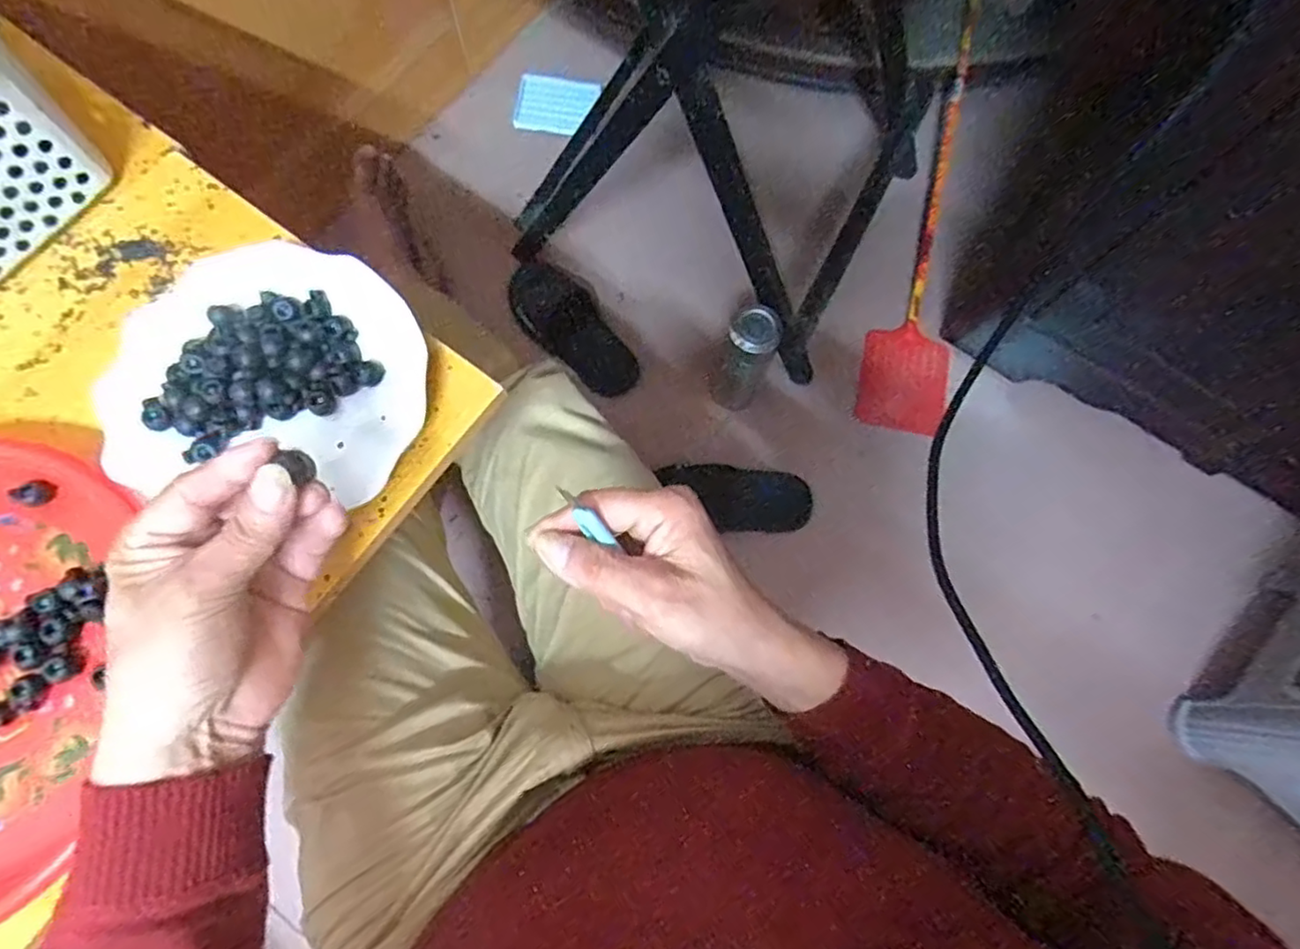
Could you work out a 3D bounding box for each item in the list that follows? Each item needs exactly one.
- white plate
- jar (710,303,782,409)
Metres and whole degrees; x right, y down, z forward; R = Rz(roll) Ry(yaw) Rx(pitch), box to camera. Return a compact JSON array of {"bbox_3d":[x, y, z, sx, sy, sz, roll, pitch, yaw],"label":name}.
[{"bbox_3d":[-0.228,-0.065,0.389,0.180,0.029,0.156,3,76,-1],"label":"white plate"},{"bbox_3d":[0.124,-0.146,0.844,0.057,0.202,0.060,0,76,-2],"label":"jar"}]

